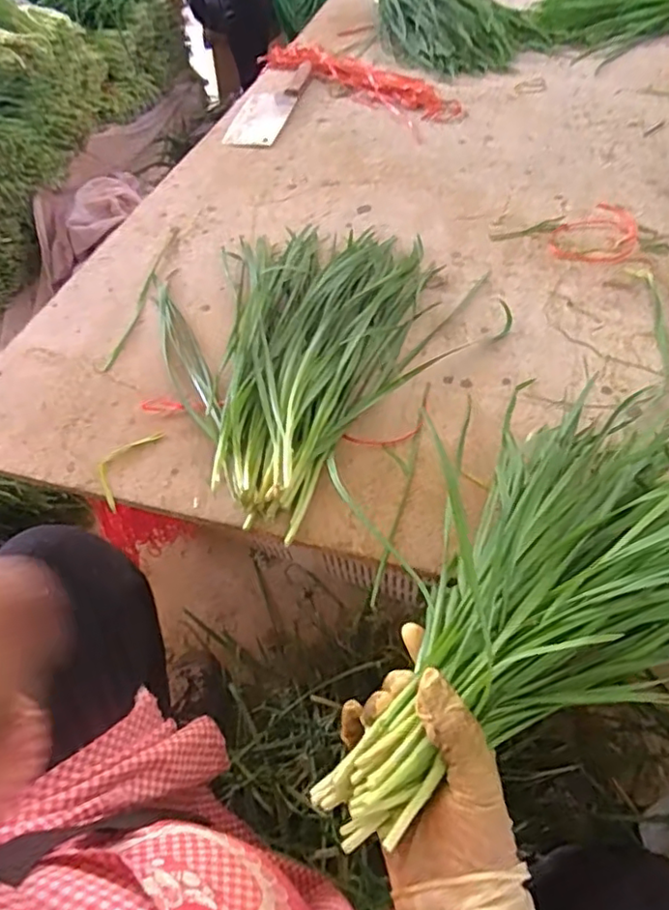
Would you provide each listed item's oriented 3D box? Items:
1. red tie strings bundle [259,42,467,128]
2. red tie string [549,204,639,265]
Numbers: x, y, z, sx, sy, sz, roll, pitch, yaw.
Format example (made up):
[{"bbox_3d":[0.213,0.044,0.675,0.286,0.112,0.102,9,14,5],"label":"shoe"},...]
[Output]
[{"bbox_3d":[0.041,-0.686,1.092,0.122,0.023,0.442,-38,59,-23],"label":"red tie strings bundle"},{"bbox_3d":[0.332,-0.282,0.765,0.098,0.004,0.138,20,56,18],"label":"red tie string"}]

